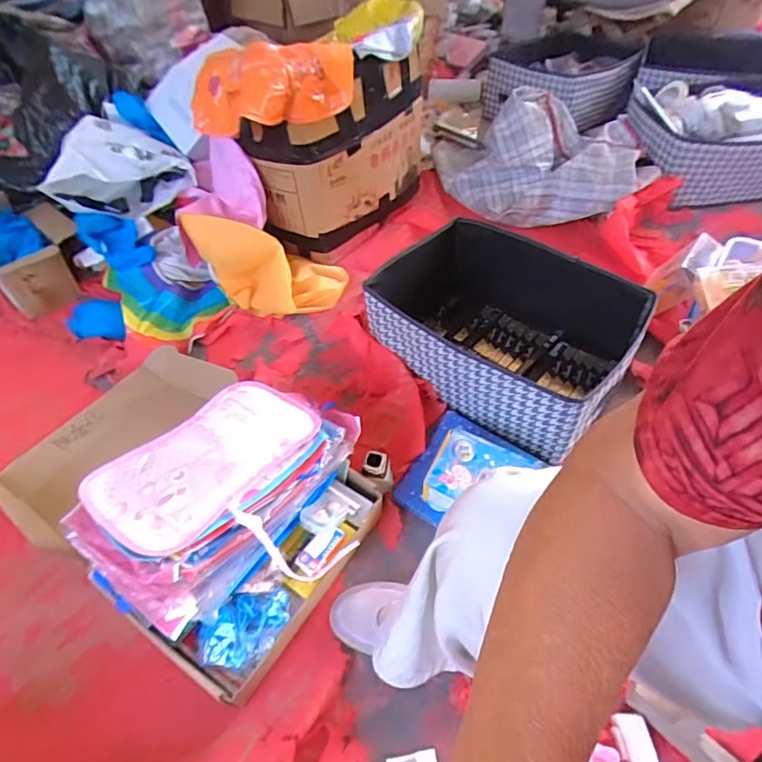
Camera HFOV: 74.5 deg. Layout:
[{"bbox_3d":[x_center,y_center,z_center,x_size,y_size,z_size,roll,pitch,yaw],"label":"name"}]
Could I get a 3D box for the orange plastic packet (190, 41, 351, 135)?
[{"bbox_3d":[-0.201,-0.527,0.918,0.313,0.117,0.157,-12,51,-6],"label":"orange plastic packet"}]

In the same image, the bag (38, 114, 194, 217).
[{"bbox_3d":[-0.615,-0.495,1.171,0.305,0.149,0.205,-26,52,-17],"label":"bag"}]

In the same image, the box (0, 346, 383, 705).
[{"bbox_3d":[-0.321,0.117,0.759,0.593,0.195,0.361,24,55,23],"label":"box"}]

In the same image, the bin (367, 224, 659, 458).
[{"bbox_3d":[0.224,-0.112,0.922,0.428,0.167,0.346,30,58,27],"label":"bin"}]

